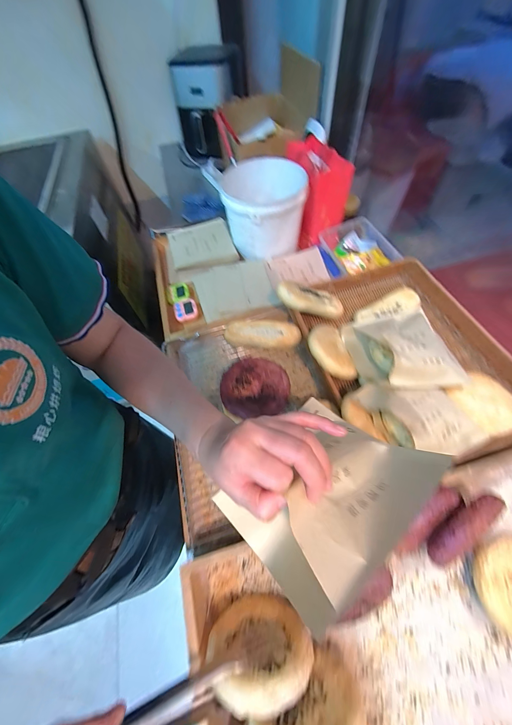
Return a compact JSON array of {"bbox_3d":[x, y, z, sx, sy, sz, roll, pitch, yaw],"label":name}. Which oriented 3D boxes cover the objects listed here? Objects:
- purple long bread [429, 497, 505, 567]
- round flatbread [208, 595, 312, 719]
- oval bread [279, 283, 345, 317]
[{"bbox_3d":[0.261,0.208,0.332,0.113,0.037,0.033,-47,63,4],"label":"purple long bread"},{"bbox_3d":[0.003,0.334,0.313,0.114,0.112,0.028,-2,86,-12],"label":"round flatbread"},{"bbox_3d":[0.113,-0.127,0.540,0.145,0.029,0.052,10,57,-16],"label":"oval bread"}]

